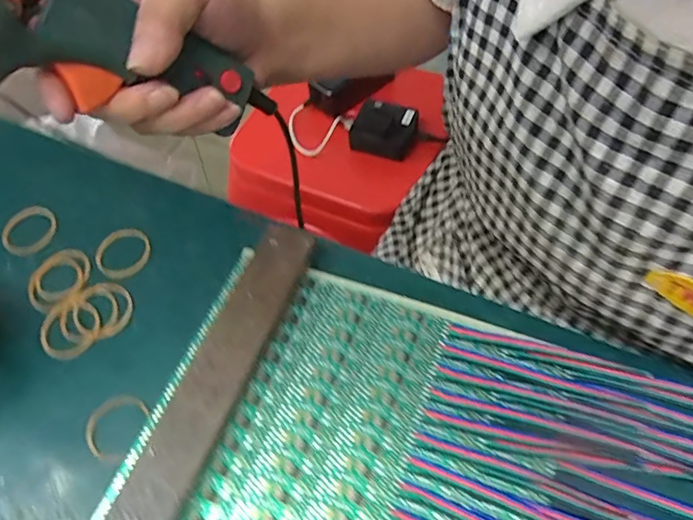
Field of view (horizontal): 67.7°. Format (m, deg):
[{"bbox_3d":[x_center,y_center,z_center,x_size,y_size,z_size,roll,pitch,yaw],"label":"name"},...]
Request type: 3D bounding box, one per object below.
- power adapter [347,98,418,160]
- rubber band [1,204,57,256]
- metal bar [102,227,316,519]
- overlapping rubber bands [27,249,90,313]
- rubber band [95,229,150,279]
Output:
[{"bbox_3d":[0.052,-0.179,0.697,0.081,0.027,0.080,20,75,5],"label":"power adapter"},{"bbox_3d":[-0.203,-0.019,0.331,0.031,0.006,0.035,31,66,24],"label":"rubber band"},{"bbox_3d":[-0.069,0.072,0.259,0.029,0.019,0.204,17,61,17],"label":"metal bar"},{"bbox_3d":[-0.174,0.011,0.311,0.039,0.004,0.037,-39,61,-18],"label":"overlapping rubber bands"},{"bbox_3d":[-0.138,-0.005,0.319,0.034,0.004,0.034,-3,57,5],"label":"rubber band"}]

